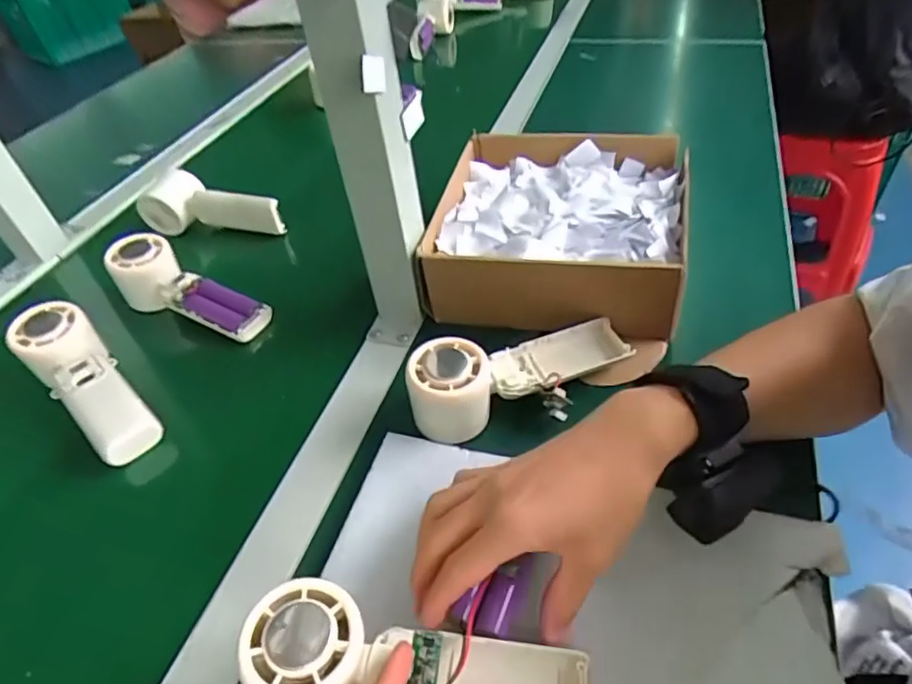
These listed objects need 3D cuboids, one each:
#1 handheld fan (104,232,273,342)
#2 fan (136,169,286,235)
[{"bbox_3d":[-0.250,-0.044,0.548,0.168,0.050,0.050,25,51,12],"label":"handheld fan"},{"bbox_3d":[-0.267,-0.145,0.633,0.159,0.053,0.053,13,48,21],"label":"fan"}]

